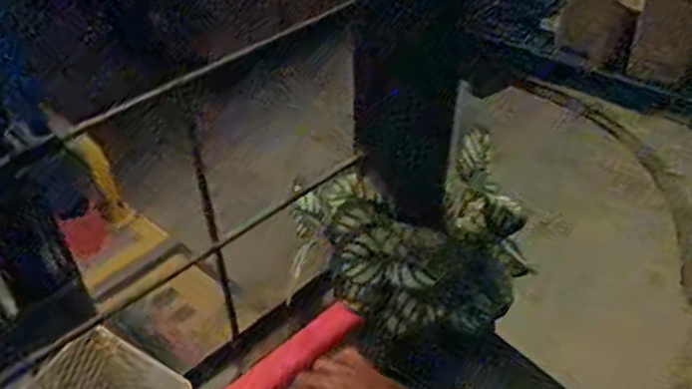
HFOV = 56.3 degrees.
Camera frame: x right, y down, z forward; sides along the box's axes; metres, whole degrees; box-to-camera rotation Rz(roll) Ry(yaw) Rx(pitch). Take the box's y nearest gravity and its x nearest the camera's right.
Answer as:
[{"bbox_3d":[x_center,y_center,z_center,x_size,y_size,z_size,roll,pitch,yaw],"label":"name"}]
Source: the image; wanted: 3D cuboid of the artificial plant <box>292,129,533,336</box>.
[{"bbox_3d":[0.068,0.046,0.659,0.237,0.146,0.153,-6,40,-3],"label":"artificial plant"}]

